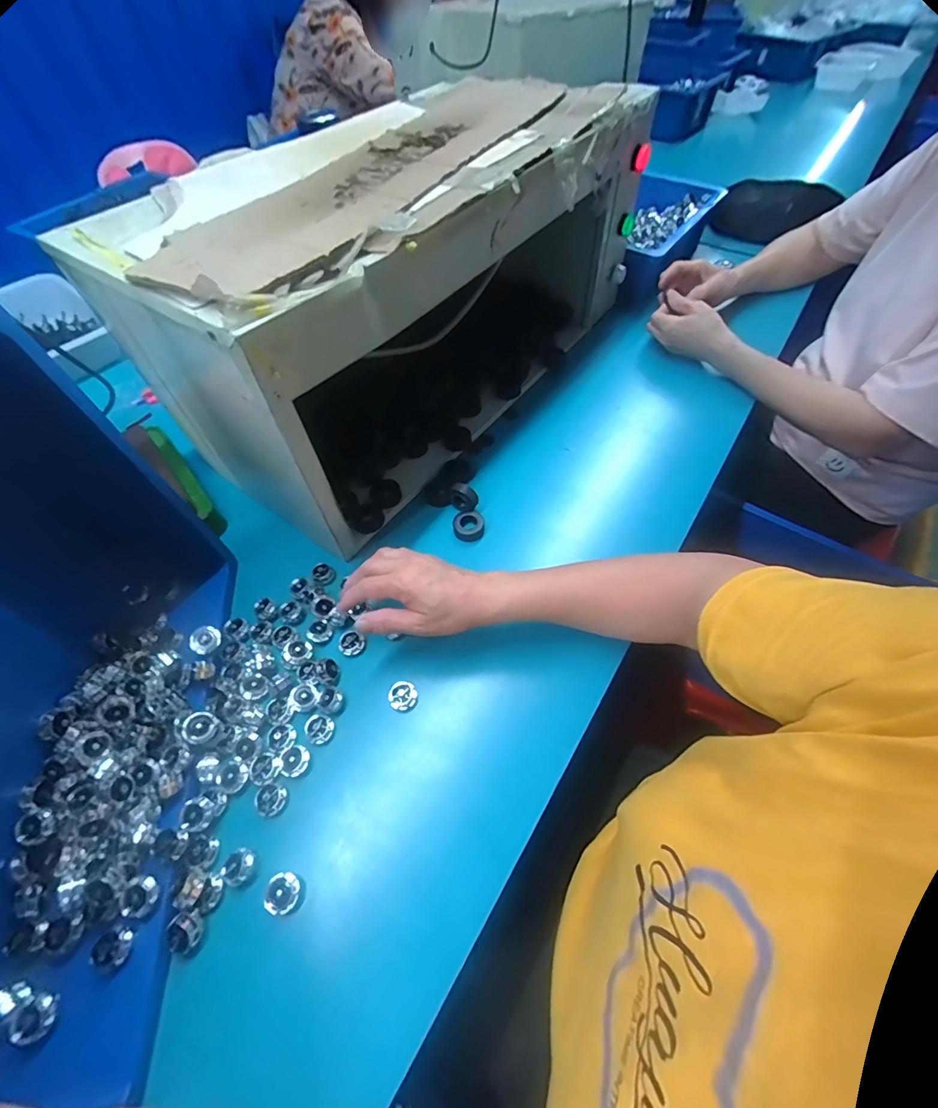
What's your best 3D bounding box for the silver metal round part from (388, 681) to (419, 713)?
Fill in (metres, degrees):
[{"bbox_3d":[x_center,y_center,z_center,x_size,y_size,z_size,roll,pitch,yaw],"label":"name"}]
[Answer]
[{"bbox_3d":[-0.062,0.134,0.424,0.026,0.012,0.026,0,56,0],"label":"silver metal round part"}]

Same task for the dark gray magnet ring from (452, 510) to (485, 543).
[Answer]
[{"bbox_3d":[0.000,-0.032,0.528,0.036,0.020,0.033,0,56,0],"label":"dark gray magnet ring"}]

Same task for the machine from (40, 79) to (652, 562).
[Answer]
[{"bbox_3d":[-0.063,-0.366,0.597,0.303,0.266,0.661,31,62,19],"label":"machine"}]

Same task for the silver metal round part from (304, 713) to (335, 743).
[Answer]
[{"bbox_3d":[-0.134,0.156,0.405,0.024,0.006,0.022,0,56,0],"label":"silver metal round part"}]

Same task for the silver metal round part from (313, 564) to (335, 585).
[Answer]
[{"bbox_3d":[-0.160,0.022,0.498,0.022,0.012,0.020,-27,60,-17],"label":"silver metal round part"}]

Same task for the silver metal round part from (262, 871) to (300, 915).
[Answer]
[{"bbox_3d":[-0.139,0.253,0.338,0.025,0.014,0.024,0,56,0],"label":"silver metal round part"}]

